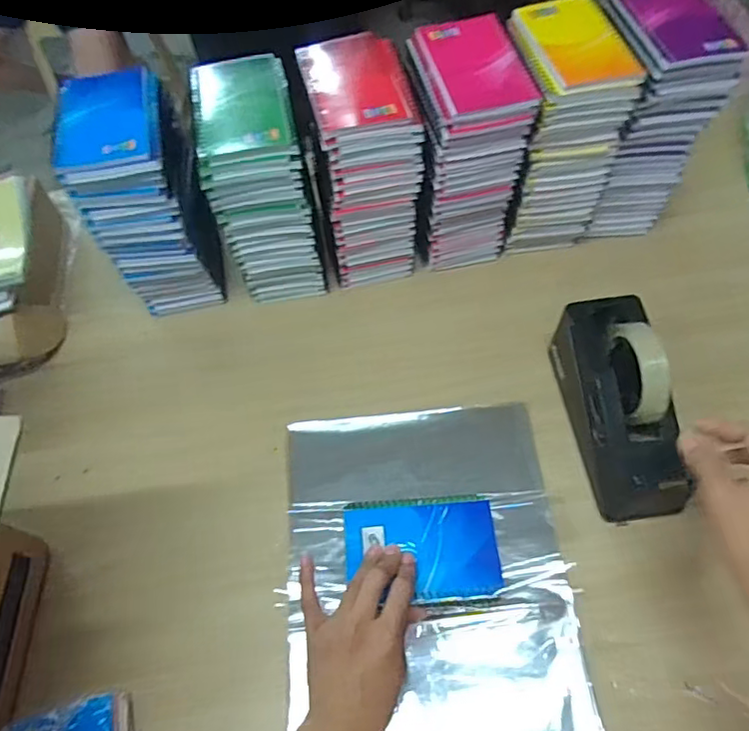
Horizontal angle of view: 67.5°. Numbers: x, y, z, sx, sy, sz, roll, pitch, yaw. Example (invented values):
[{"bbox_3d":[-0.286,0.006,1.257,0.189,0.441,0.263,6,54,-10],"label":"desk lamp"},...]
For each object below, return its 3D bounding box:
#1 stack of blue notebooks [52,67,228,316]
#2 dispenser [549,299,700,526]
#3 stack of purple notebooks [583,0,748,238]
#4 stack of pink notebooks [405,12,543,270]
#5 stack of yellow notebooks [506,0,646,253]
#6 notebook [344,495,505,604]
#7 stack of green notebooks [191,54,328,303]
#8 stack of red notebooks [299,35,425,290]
[{"bbox_3d":[-0.242,-0.171,0.609,0.098,0.230,0.135,-12,60,-3],"label":"stack of blue notebooks"},{"bbox_3d":[0.234,0.033,0.534,0.076,0.109,0.209,-3,60,2],"label":"dispenser"},{"bbox_3d":[0.299,-0.278,0.643,0.102,0.253,0.119,-12,60,-3],"label":"stack of purple notebooks"},{"bbox_3d":[0.096,-0.225,0.618,0.102,0.230,0.128,-10,60,-2],"label":"stack of pink notebooks"},{"bbox_3d":[0.196,-0.250,0.626,0.104,0.230,0.130,-11,60,-3],"label":"stack of yellow notebooks"},{"bbox_3d":[0.040,0.160,0.489,0.130,0.011,0.089,-6,60,0],"label":"notebook"},{"bbox_3d":[-0.120,-0.192,0.627,0.090,0.228,0.135,-11,60,-3],"label":"stack of green notebooks"},{"bbox_3d":[-0.012,-0.218,0.636,0.100,0.237,0.139,-12,60,-3],"label":"stack of red notebooks"}]

